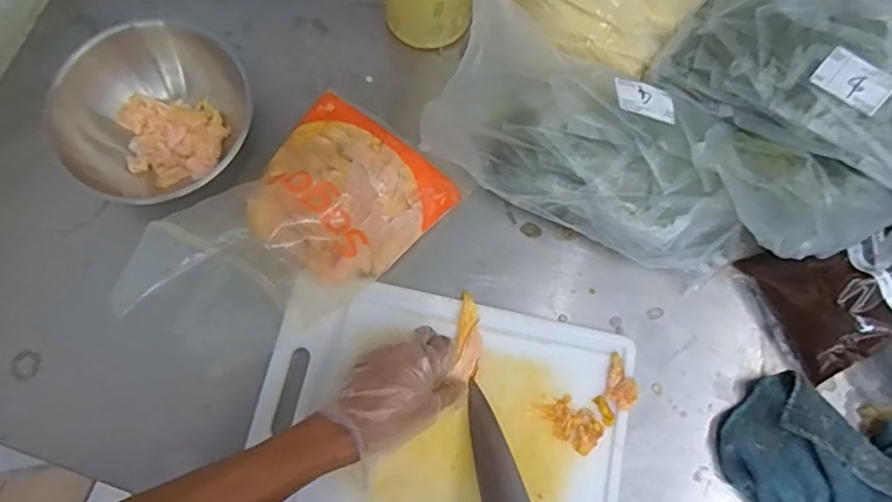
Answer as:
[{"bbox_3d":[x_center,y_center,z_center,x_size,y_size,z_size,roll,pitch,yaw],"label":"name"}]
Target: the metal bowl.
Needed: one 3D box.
[{"bbox_3d":[-0.304,-0.139,0.597,0.188,0.091,0.158,-7,75,-3],"label":"metal bowl"}]

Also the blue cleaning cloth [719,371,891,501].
[{"bbox_3d":[0.357,0.199,0.526,0.187,0.057,0.126,26,76,6],"label":"blue cleaning cloth"}]

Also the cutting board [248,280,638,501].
[{"bbox_3d":[-0.006,0.168,0.543,0.349,0.018,0.246,12,75,4],"label":"cutting board"}]

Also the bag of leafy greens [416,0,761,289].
[{"bbox_3d":[0.155,-0.095,0.562,0.347,0.134,0.149,26,76,6],"label":"bag of leafy greens"}]

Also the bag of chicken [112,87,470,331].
[{"bbox_3d":[-0.150,-0.018,0.566,0.184,0.074,0.303,41,78,9],"label":"bag of chicken"}]

